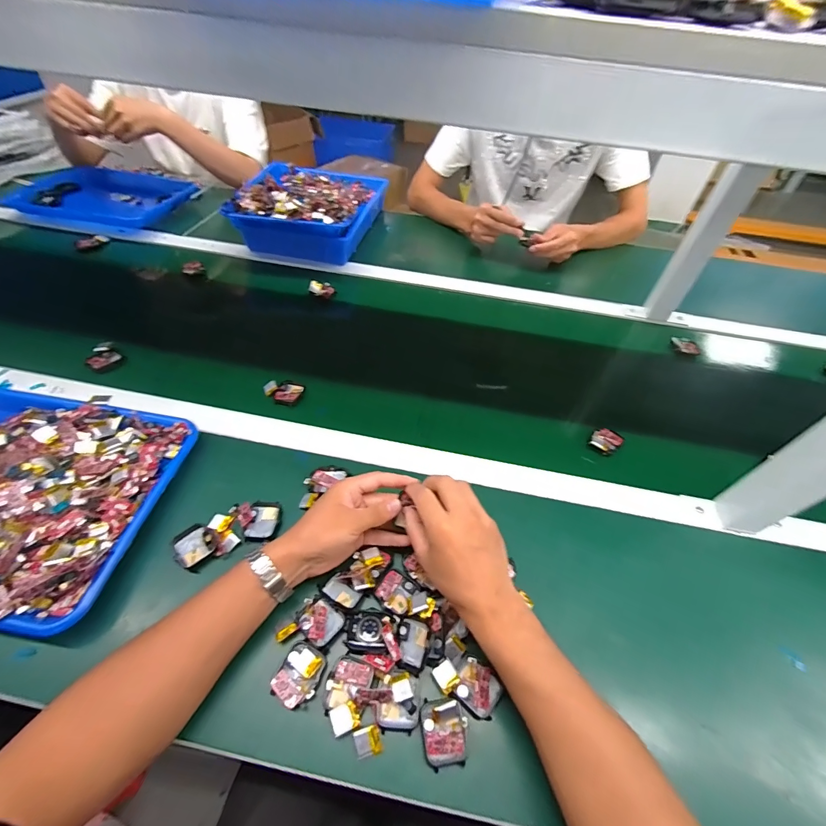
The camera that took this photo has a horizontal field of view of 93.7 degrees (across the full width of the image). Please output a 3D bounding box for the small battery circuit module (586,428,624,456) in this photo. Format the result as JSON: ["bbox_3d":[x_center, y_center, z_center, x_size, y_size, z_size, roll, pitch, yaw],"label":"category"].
[{"bbox_3d":[0.274,0.039,0.552,0.048,0.011,0.037,-35,60,-28],"label":"small battery circuit module"}]

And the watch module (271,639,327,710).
[{"bbox_3d":[-0.103,0.241,0.356,0.037,0.019,0.046,22,52,14],"label":"watch module"}]

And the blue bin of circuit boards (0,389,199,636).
[{"bbox_3d":[-0.448,0.077,0.425,0.331,0.054,0.262,7,50,2],"label":"blue bin of circuit boards"}]

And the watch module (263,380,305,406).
[{"bbox_3d":[-0.193,-0.033,0.580,0.058,0.013,0.045,17,51,10],"label":"watch module"}]

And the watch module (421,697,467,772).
[{"bbox_3d":[0.027,0.273,0.331,0.035,0.019,0.046,-3,50,-6],"label":"watch module"}]

